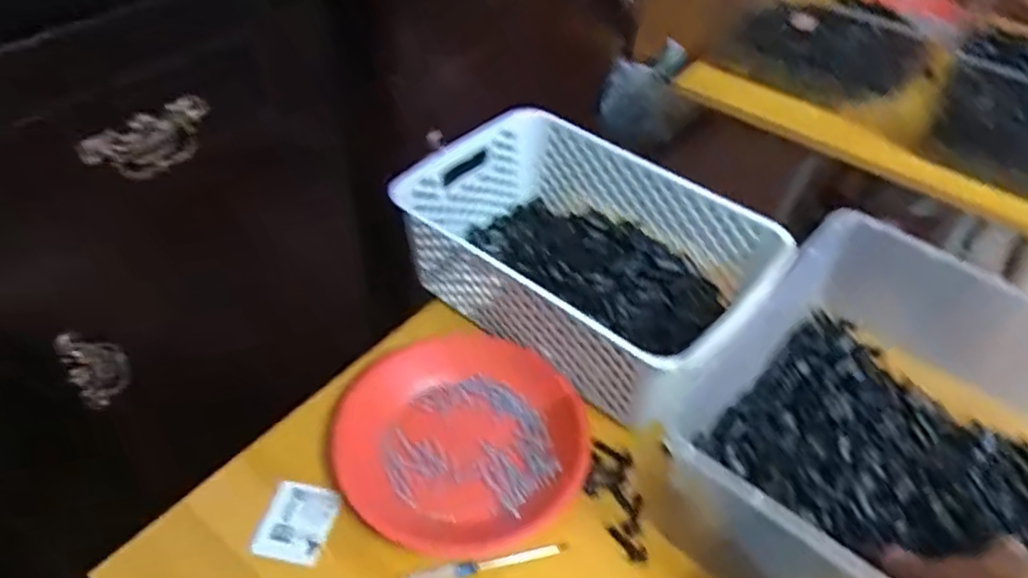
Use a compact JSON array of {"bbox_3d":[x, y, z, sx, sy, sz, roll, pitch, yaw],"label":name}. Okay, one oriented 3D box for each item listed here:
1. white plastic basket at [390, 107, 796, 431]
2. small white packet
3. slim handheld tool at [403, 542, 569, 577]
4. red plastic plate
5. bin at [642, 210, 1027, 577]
[{"bbox_3d":[0.066,-0.030,0.669,0.311,0.111,0.211,33,52,25],"label":"white plastic basket"},{"bbox_3d":[-0.161,0.173,0.536,0.051,0.007,0.059,9,46,5],"label":"small white packet"},{"bbox_3d":[-0.021,0.198,0.517,0.122,0.005,0.010,-9,47,-13],"label":"slim handheld tool"},{"bbox_3d":[-0.043,0.117,0.573,0.191,0.030,0.181,2,46,-2],"label":"red plastic plate"},{"bbox_3d":[0.286,0.131,0.509,0.298,0.152,0.283,36,54,27],"label":"bin"}]

